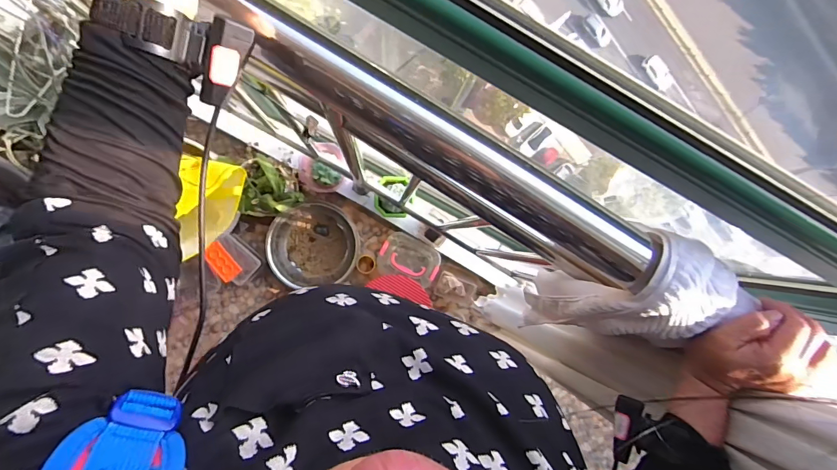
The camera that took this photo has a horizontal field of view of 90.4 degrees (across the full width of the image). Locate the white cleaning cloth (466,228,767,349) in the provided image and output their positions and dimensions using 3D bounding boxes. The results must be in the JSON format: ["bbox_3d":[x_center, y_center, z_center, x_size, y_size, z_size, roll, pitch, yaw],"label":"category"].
[{"bbox_3d":[0.226,0.074,0.541,0.088,0.305,0.102,-31,92,-23],"label":"white cleaning cloth"}]

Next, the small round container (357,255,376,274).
[{"bbox_3d":[-0.177,0.100,1.400,0.062,0.063,0.063,39,86,-4],"label":"small round container"}]

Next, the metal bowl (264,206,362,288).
[{"bbox_3d":[-0.344,0.034,1.379,0.279,0.095,0.273,0,89,-6],"label":"metal bowl"}]

